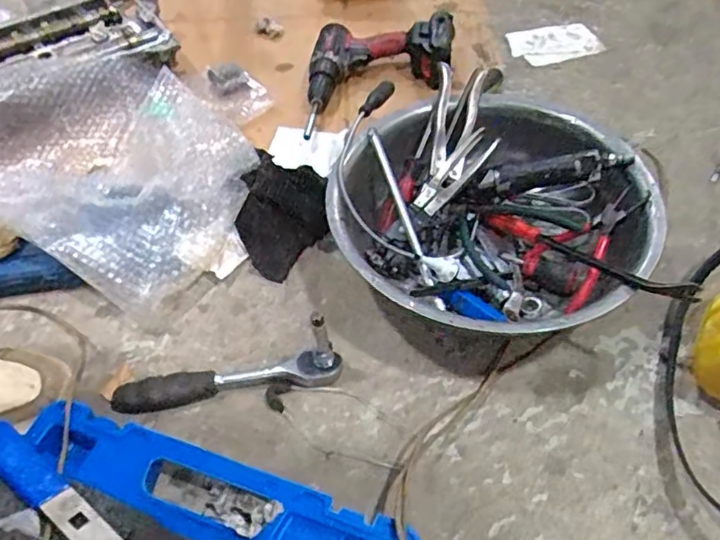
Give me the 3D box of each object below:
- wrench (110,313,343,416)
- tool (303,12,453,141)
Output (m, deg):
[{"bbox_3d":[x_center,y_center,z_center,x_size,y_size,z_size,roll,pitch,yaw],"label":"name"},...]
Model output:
[{"bbox_3d":[-0.142,0.109,0.618,0.244,0.065,0.052,-12,53,-5],"label":"wrench"},{"bbox_3d":[0.030,-0.303,0.907,0.224,0.083,0.246,2,53,5],"label":"tool"}]

